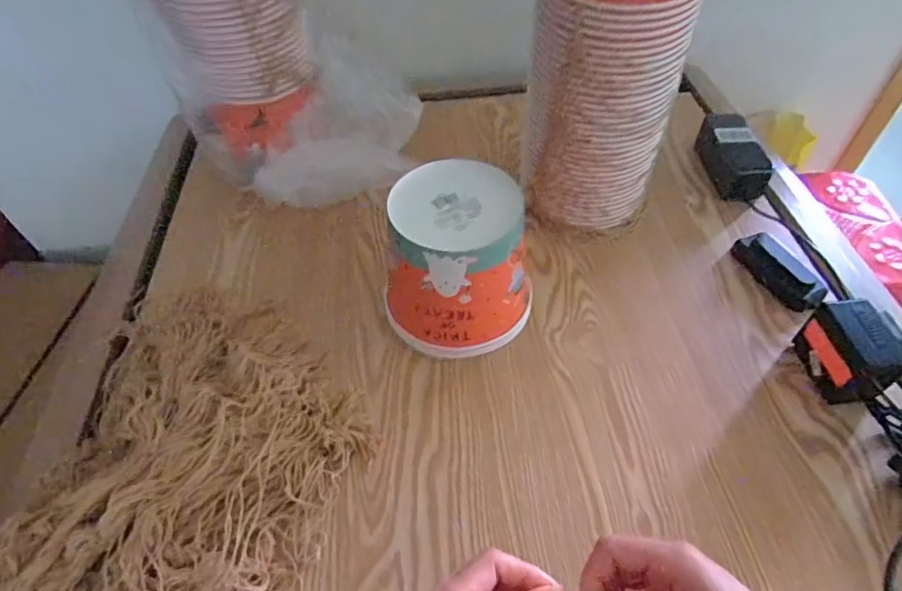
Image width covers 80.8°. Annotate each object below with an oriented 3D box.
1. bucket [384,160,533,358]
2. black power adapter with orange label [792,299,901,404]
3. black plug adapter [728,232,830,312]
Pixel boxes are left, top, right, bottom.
[{"bbox_3d":[0.010,-0.025,0.538,0.136,0.162,0.133,-1,51,1],"label":"bucket"},{"bbox_3d":[0.385,0.055,0.505,0.059,0.075,0.085,-11,52,-6],"label":"black power adapter with orange label"},{"bbox_3d":[0.372,-0.030,0.604,0.037,0.030,0.109,-18,53,-11],"label":"black plug adapter"}]

